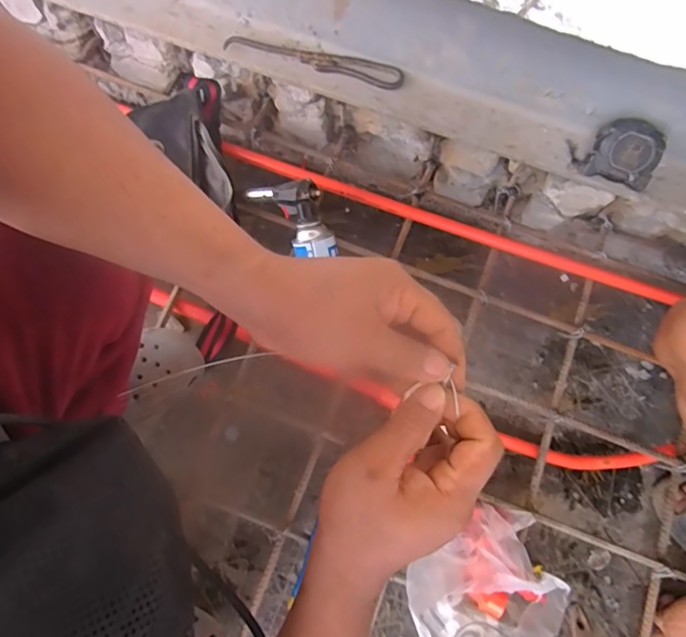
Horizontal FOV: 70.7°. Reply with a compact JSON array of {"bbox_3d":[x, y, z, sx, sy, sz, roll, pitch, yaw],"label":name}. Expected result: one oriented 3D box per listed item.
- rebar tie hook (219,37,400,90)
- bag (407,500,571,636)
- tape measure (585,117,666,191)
[{"bbox_3d":[-0.043,-0.385,0.716,0.267,0.010,0.038,16,88,4],"label":"rebar tie hook"},{"bbox_3d":[0.189,0.359,0.632,0.202,0.099,0.160,-24,78,-7],"label":"bag"},{"bbox_3d":[0.379,-0.223,0.647,0.083,0.079,0.042,26,33,13],"label":"tape measure"}]

